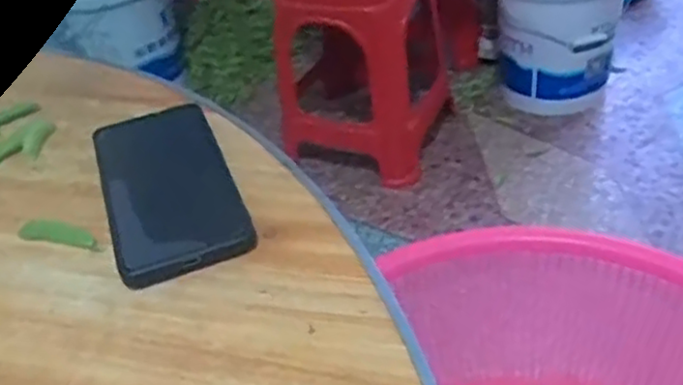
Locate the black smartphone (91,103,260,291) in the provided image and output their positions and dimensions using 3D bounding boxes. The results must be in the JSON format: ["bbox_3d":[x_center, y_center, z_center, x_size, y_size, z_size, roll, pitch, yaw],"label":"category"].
[{"bbox_3d":[-0.108,-0.005,0.444,0.078,0.013,0.154,-19,40,-12],"label":"black smartphone"}]

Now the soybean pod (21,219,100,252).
[{"bbox_3d":[-0.170,0.025,0.434,0.058,0.004,0.016,8,43,20],"label":"soybean pod"}]

